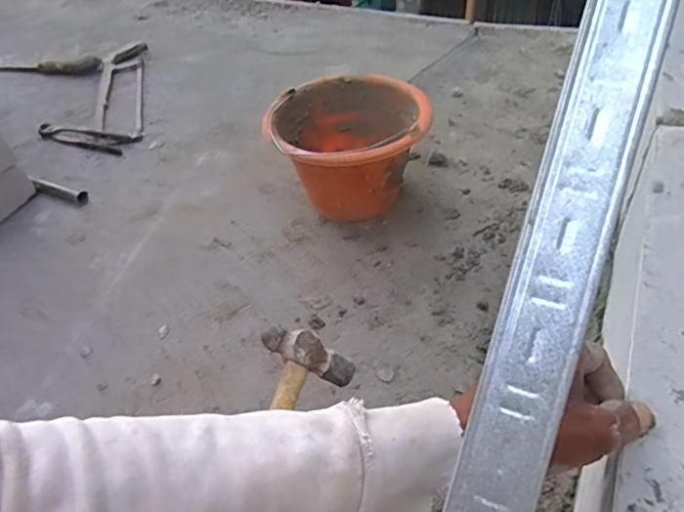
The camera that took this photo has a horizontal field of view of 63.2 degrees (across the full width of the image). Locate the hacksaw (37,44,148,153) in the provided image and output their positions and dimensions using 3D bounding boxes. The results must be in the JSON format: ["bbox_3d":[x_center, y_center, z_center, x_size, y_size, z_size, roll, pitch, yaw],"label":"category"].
[{"bbox_3d":[-0.553,-0.363,1.265,0.208,0.019,0.471,-12,44,-7],"label":"hacksaw"}]

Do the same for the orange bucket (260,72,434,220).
[{"bbox_3d":[0.012,-0.162,0.899,0.237,0.163,0.235,-3,44,3],"label":"orange bucket"}]

